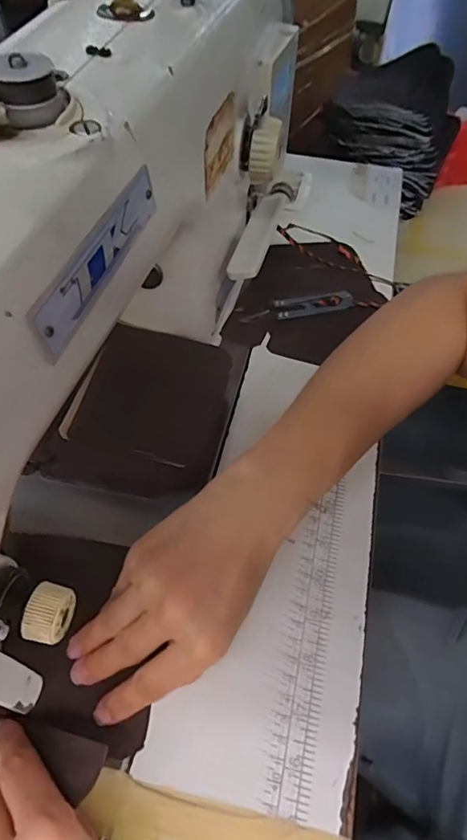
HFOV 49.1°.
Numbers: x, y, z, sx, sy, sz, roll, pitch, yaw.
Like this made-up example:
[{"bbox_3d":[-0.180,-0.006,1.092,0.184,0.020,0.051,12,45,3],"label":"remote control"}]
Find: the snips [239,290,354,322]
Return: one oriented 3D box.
[{"bbox_3d":[0.056,-0.102,0.454,0.097,0.014,0.022,-8,55,-8],"label":"snips"}]

